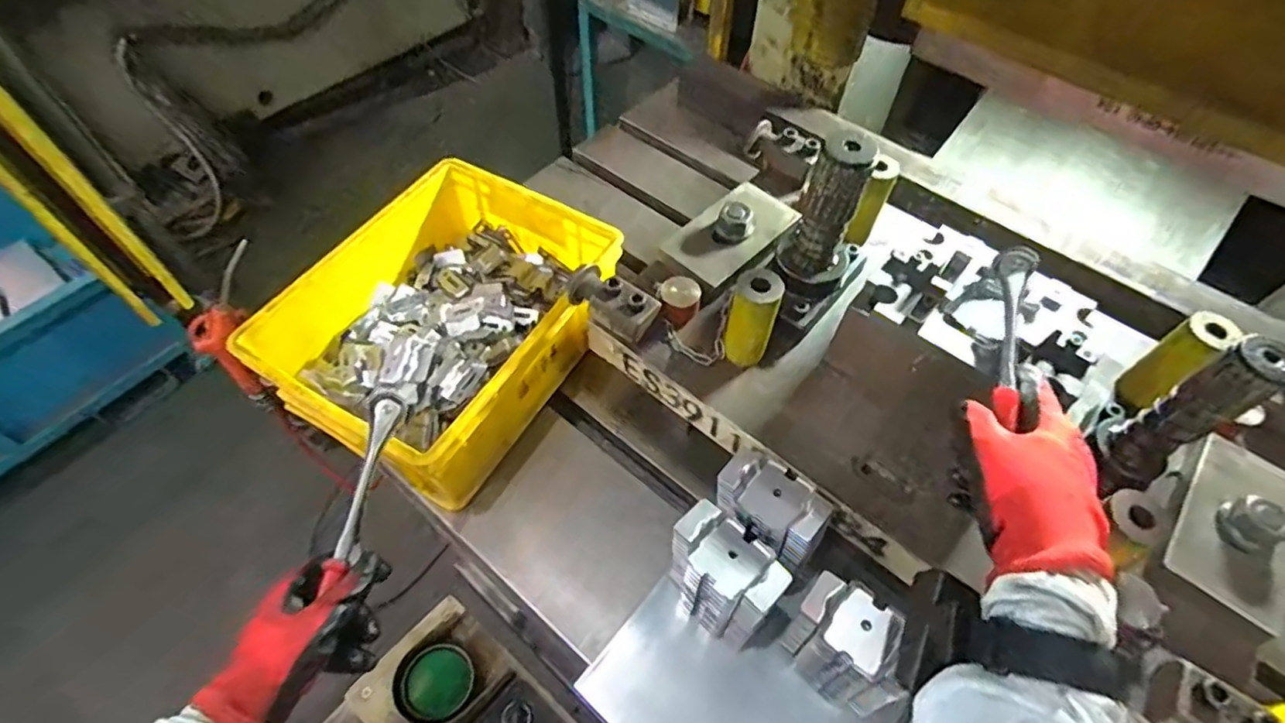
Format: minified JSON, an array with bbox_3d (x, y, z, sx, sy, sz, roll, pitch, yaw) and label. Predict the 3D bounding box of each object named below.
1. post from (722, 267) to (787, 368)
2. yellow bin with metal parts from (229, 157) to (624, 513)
[{"bbox_3d":[0.099,-0.038,0.557,0.041,0.095,0.033,15,56,8],"label":"post"},{"bbox_3d":[-0.215,-0.043,0.688,0.267,0.120,0.343,29,59,17],"label":"yellow bin with metal parts"}]

